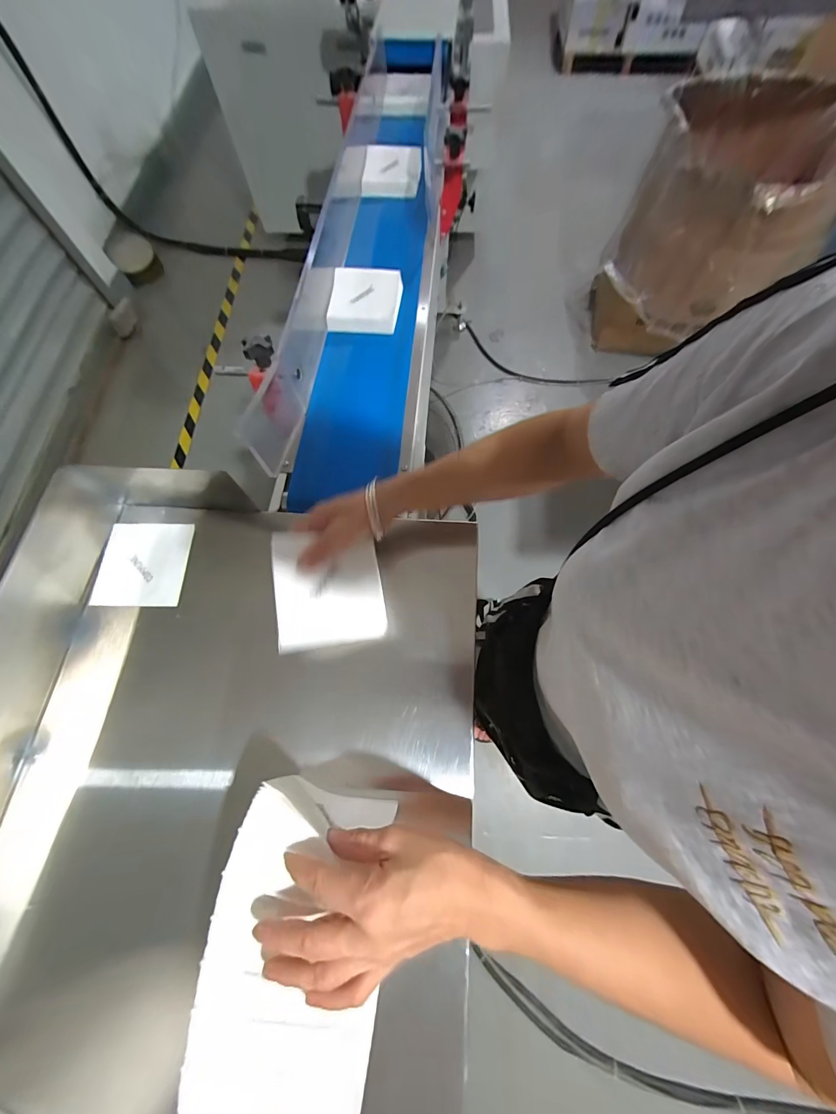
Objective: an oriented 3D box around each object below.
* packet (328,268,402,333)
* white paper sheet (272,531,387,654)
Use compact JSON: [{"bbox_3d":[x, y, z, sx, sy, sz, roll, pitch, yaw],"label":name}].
[{"bbox_3d":[-0.090,-0.448,0.651,0.117,0.037,0.116,4,70,3],"label":"packet"},{"bbox_3d":[-0.099,0.037,0.428,0.119,0.009,0.129,-4,96,-15],"label":"white paper sheet"}]

